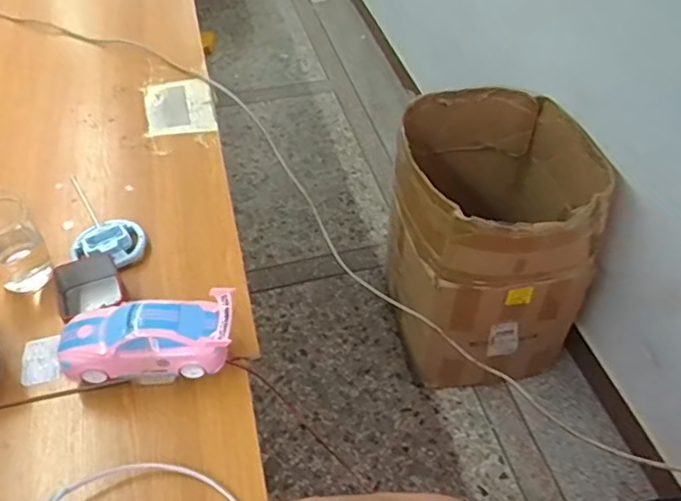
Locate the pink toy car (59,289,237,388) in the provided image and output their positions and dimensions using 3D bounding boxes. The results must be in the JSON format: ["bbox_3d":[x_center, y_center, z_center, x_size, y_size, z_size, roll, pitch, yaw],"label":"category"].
[{"bbox_3d":[-0.226,0.099,0.717,0.197,0.066,0.082,-2,47,-3],"label":"pink toy car"}]

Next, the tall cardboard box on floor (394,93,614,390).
[{"bbox_3d":[0.339,-0.019,1.487,0.438,0.632,0.437,1,47,0],"label":"tall cardboard box on floor"}]

